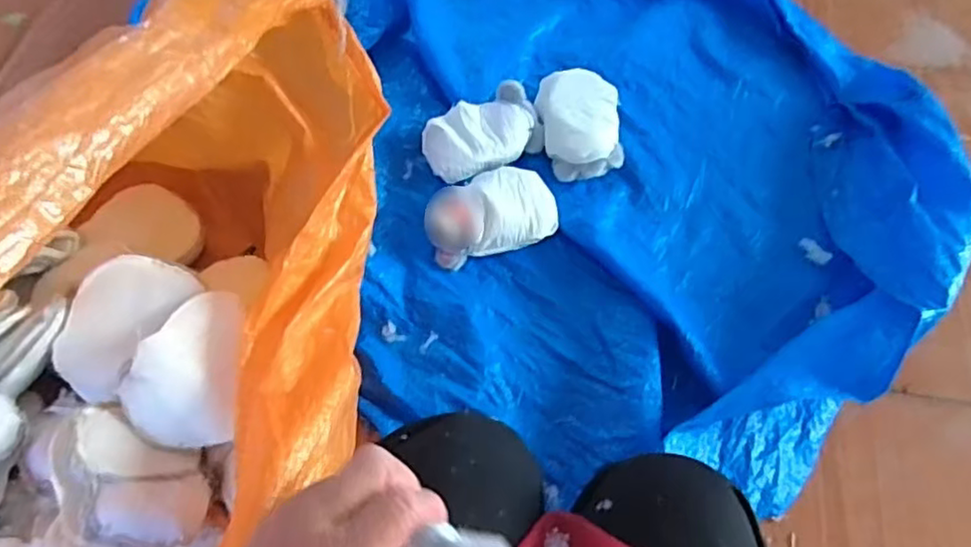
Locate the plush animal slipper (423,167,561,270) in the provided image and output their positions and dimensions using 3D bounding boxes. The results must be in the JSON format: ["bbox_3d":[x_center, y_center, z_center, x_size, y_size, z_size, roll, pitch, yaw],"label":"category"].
[{"bbox_3d":[0.004,-0.091,0.933,0.180,0.065,0.114,-18,63,-6],"label":"plush animal slipper"}]

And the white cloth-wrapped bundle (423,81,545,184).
[{"bbox_3d":[-0.005,-0.211,1.009,0.180,0.063,0.114,-19,63,-7],"label":"white cloth-wrapped bundle"}]

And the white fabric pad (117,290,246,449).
[{"bbox_3d":[-0.320,0.110,0.744,0.144,0.035,0.176,27,71,-27],"label":"white fabric pad"}]

